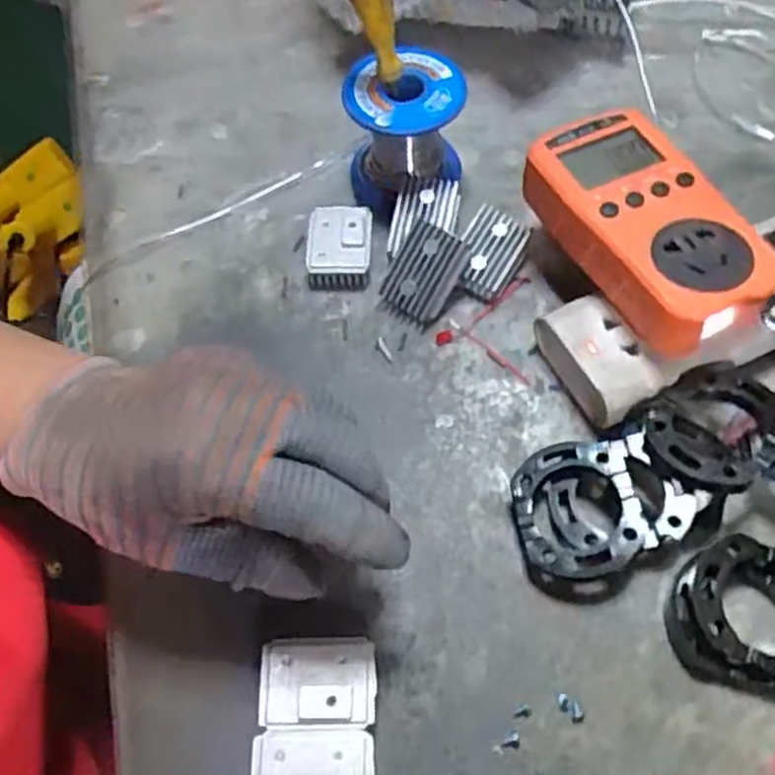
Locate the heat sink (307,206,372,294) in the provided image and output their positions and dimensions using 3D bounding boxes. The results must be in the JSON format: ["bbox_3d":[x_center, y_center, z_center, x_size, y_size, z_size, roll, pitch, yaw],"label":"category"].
[{"bbox_3d":[-0.025,-0.075,0.407,0.034,0.016,0.046,1,62,5],"label":"heat sink"}]

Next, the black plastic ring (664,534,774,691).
[{"bbox_3d":[0.148,0.091,0.305,0.062,0.020,0.055,9,63,9],"label":"black plastic ring"}]

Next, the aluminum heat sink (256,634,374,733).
[{"bbox_3d":[-0.027,0.118,0.301,0.045,0.017,0.033,-2,61,3],"label":"aluminum heat sink"}]

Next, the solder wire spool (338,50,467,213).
[{"bbox_3d":[0.009,-0.140,0.411,0.064,0.058,0.055,-4,61,2],"label":"solder wire spool"}]

